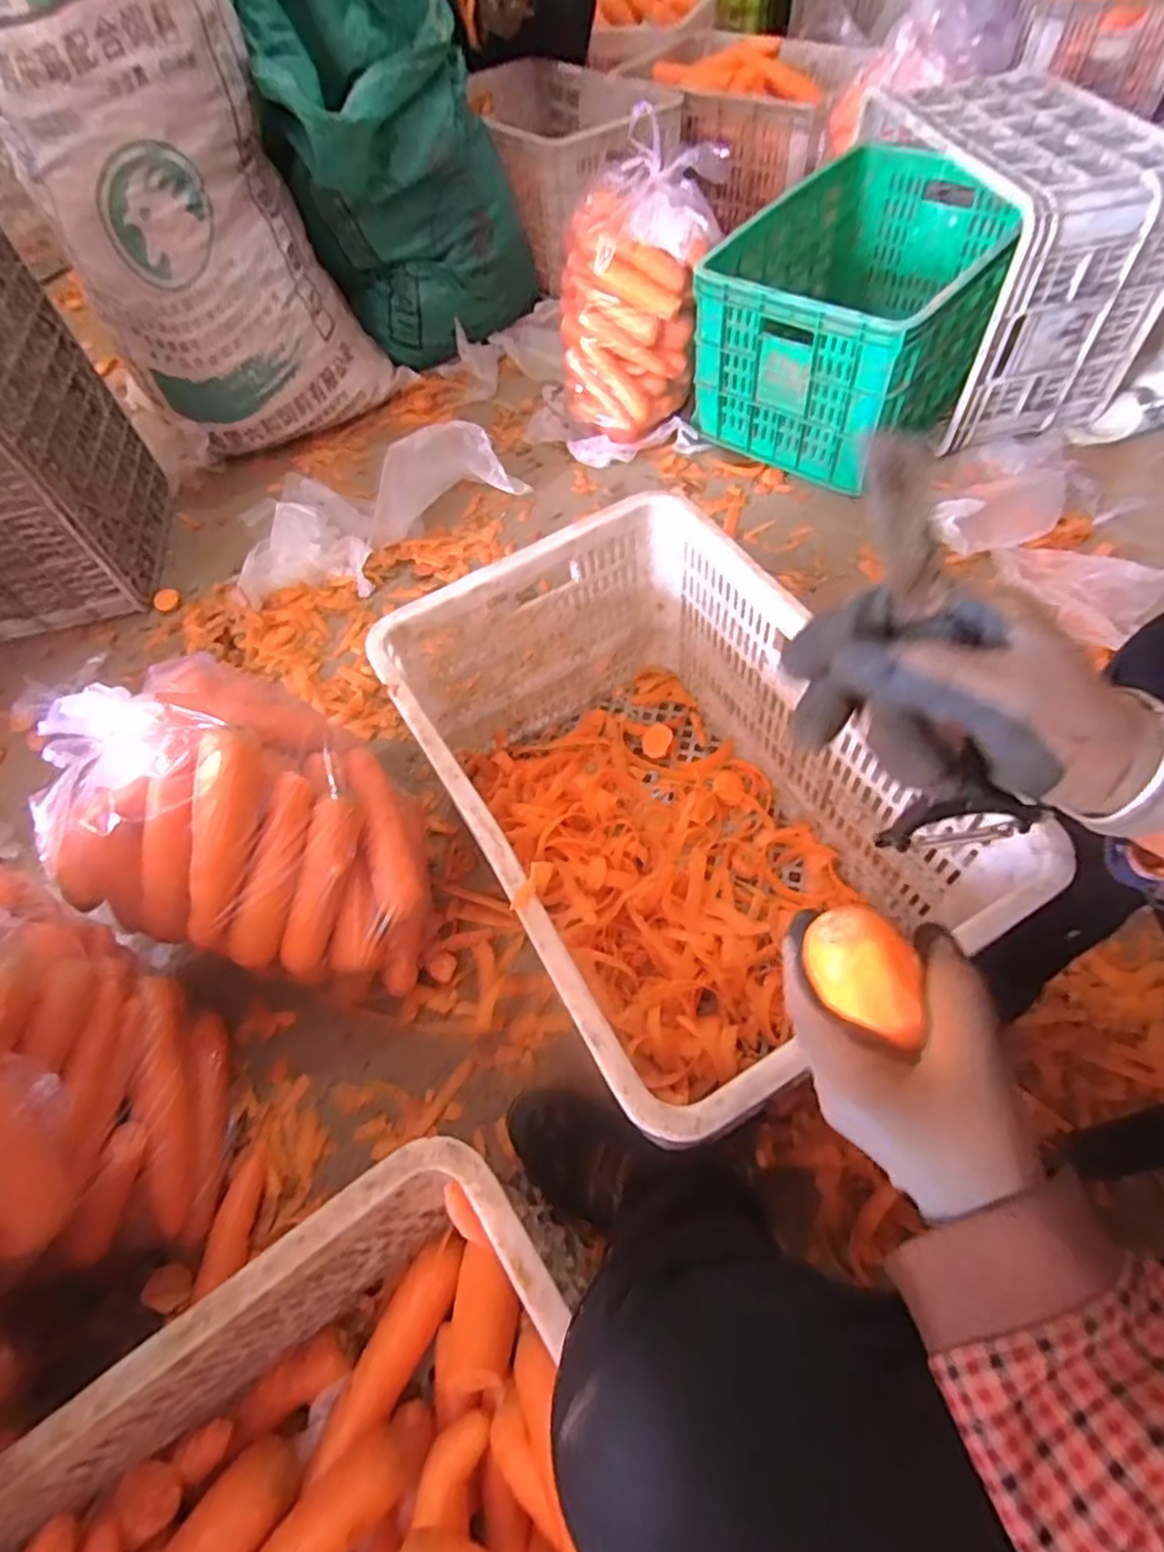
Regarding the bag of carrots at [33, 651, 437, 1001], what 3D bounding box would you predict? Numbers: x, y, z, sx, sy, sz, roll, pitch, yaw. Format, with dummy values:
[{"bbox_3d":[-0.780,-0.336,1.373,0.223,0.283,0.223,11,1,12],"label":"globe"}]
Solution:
[{"bbox_3d":[-0.330,0.049,0.692,0.343,0.243,0.243,13,60,12],"label":"bag of carrots"}]

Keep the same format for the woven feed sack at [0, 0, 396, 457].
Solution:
[{"bbox_3d":[-0.582,-0.876,1.007,0.392,0.767,0.209,-25,60,-11],"label":"woven feed sack"}]

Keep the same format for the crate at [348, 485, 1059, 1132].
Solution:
[{"bbox_3d":[0.075,0.029,0.686,0.350,0.269,0.507,-28,60,-13],"label":"crate"}]

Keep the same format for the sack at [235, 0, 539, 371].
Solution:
[{"bbox_3d":[-0.318,-1.046,1.201,0.377,0.487,0.338,-17,58,-6],"label":"sack"}]

